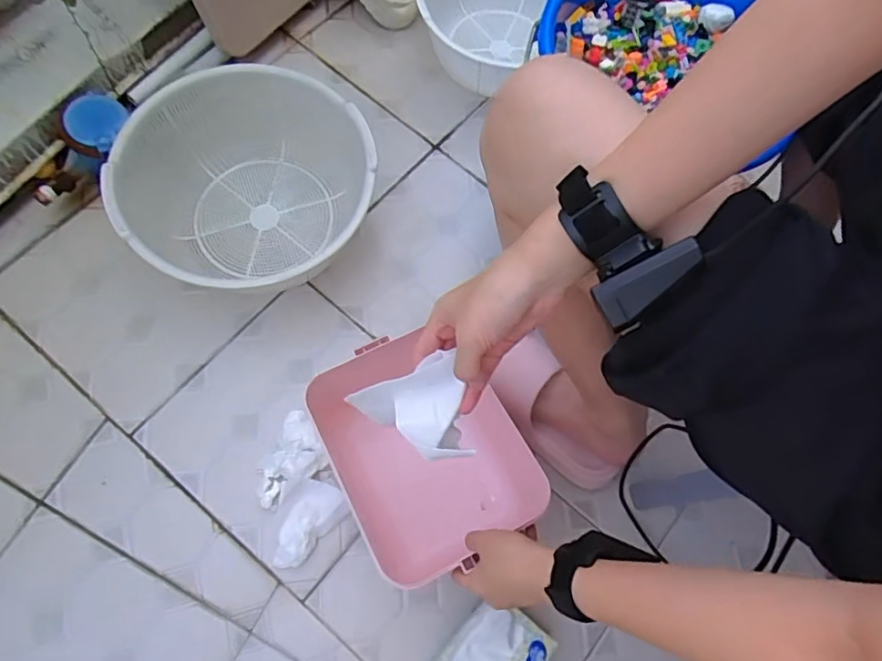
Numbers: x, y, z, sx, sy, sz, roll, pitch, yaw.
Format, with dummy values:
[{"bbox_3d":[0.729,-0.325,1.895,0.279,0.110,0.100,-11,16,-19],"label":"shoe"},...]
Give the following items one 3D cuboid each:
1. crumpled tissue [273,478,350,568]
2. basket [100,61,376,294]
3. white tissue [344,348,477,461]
[{"bbox_3d":[-0.161,0.237,0.694,0.062,0.020,0.106,27,73,6],"label":"crumpled tissue"},{"bbox_3d":[-0.250,-0.176,0.778,0.319,0.171,0.293,1,70,-4],"label":"basket"},{"bbox_3d":[-0.020,0.070,0.440,0.077,0.059,0.070,-19,74,-8],"label":"white tissue"}]

